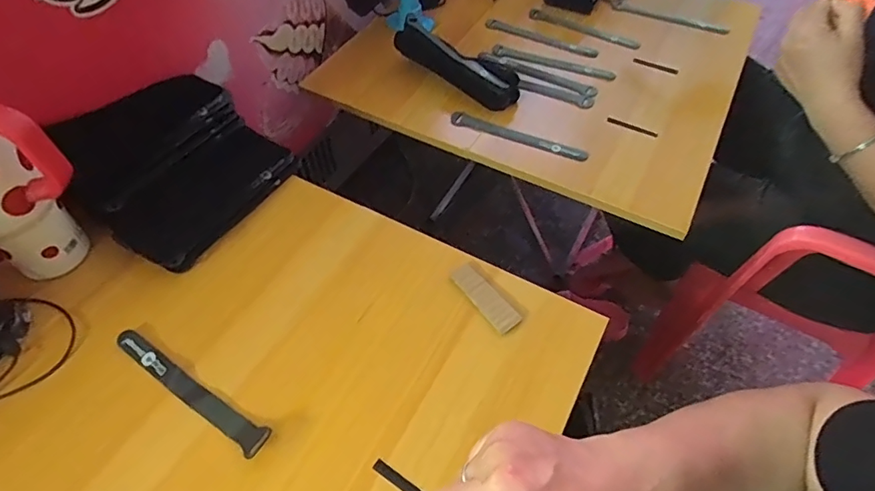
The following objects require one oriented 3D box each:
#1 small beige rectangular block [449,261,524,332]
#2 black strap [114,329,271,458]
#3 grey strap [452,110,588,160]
[{"bbox_3d":[0.048,0.052,0.501,0.026,0.005,0.082,-33,60,-21],"label":"small beige rectangular block"},{"bbox_3d":[-0.223,0.127,0.447,0.185,0.015,0.024,29,59,20],"label":"black strap"},{"bbox_3d":[0.112,-0.154,0.697,0.194,0.013,0.020,19,56,13],"label":"grey strap"}]

